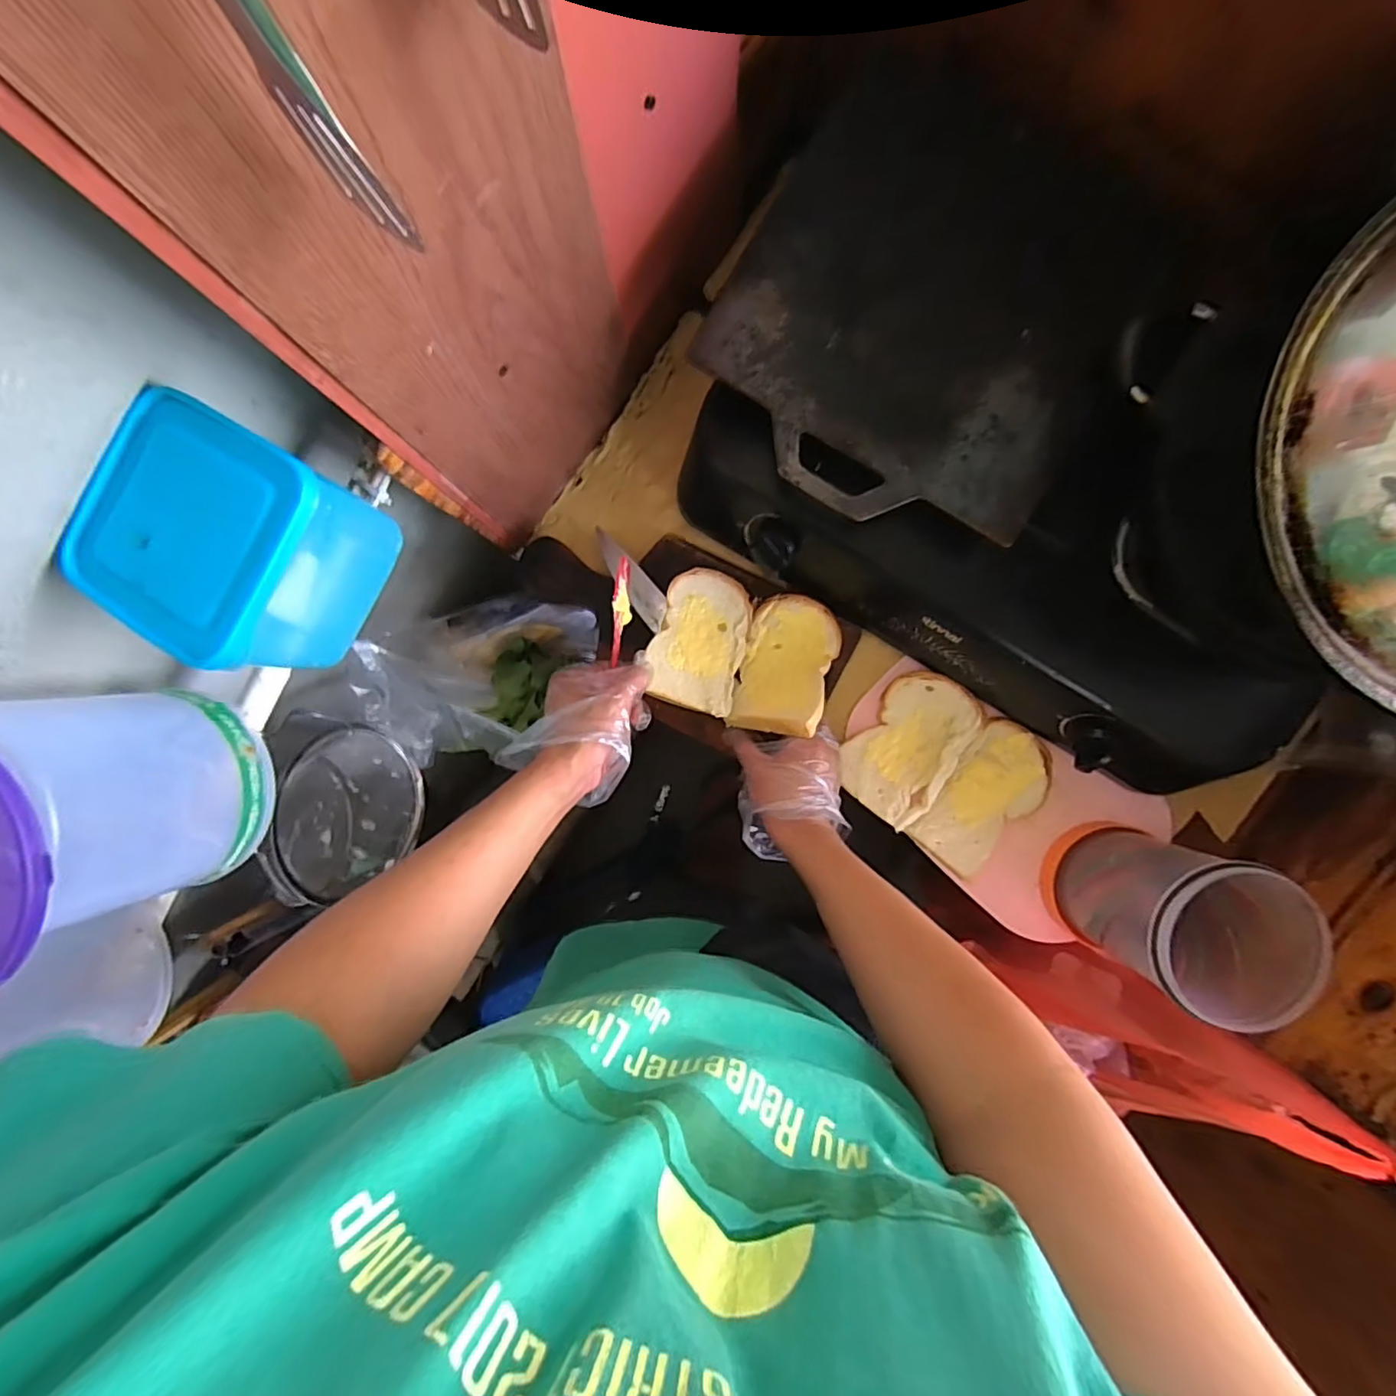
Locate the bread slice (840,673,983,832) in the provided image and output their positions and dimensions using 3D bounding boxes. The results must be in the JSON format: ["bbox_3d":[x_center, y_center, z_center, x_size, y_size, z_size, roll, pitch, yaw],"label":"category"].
[{"bbox_3d":[0.215,0.048,0.609,0.097,0.009,0.149,37,93,2],"label":"bread slice"}]

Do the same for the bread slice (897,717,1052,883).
[{"bbox_3d":[0.290,0.100,0.613,0.100,0.026,0.155,35,93,2],"label":"bread slice"}]

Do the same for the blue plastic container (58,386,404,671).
[{"bbox_3d":[-0.283,-0.097,0.373,0.130,0.097,0.122,30,93,3],"label":"blue plastic container"}]

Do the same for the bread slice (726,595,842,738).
[{"bbox_3d":[0.086,-0.034,0.579,0.085,0.029,0.138,12,72,16],"label":"bread slice"}]

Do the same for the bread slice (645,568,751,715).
[{"bbox_3d":[0.005,-0.057,0.578,0.087,0.010,0.138,17,75,-13],"label":"bread slice"}]

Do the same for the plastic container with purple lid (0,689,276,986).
[{"bbox_3d":[-0.391,0.079,0.370,0.156,0.137,0.136,-16,90,4],"label":"plastic container with purple lid"}]

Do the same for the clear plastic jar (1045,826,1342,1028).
[{"bbox_3d":[0.416,0.189,0.534,0.131,0.156,0.121,0,91,4],"label":"clear plastic jar"}]

